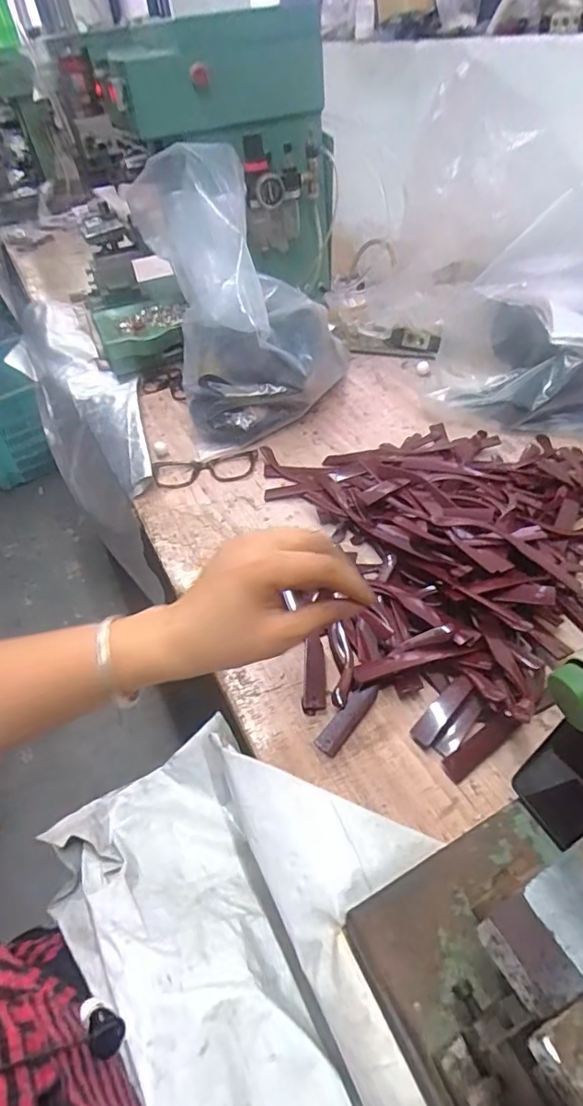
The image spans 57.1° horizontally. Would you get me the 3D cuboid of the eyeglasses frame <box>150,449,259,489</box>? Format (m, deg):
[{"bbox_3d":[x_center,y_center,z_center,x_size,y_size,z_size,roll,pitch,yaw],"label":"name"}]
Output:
[{"bbox_3d":[-0.124,-0.120,0.776,0.153,0.014,0.068,-7,45,0],"label":"eyeglasses frame"}]

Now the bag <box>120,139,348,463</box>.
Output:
[{"bbox_3d":[-0.074,-0.390,0.800,0.251,0.442,0.179,-19,5,-11],"label":"bag"}]

